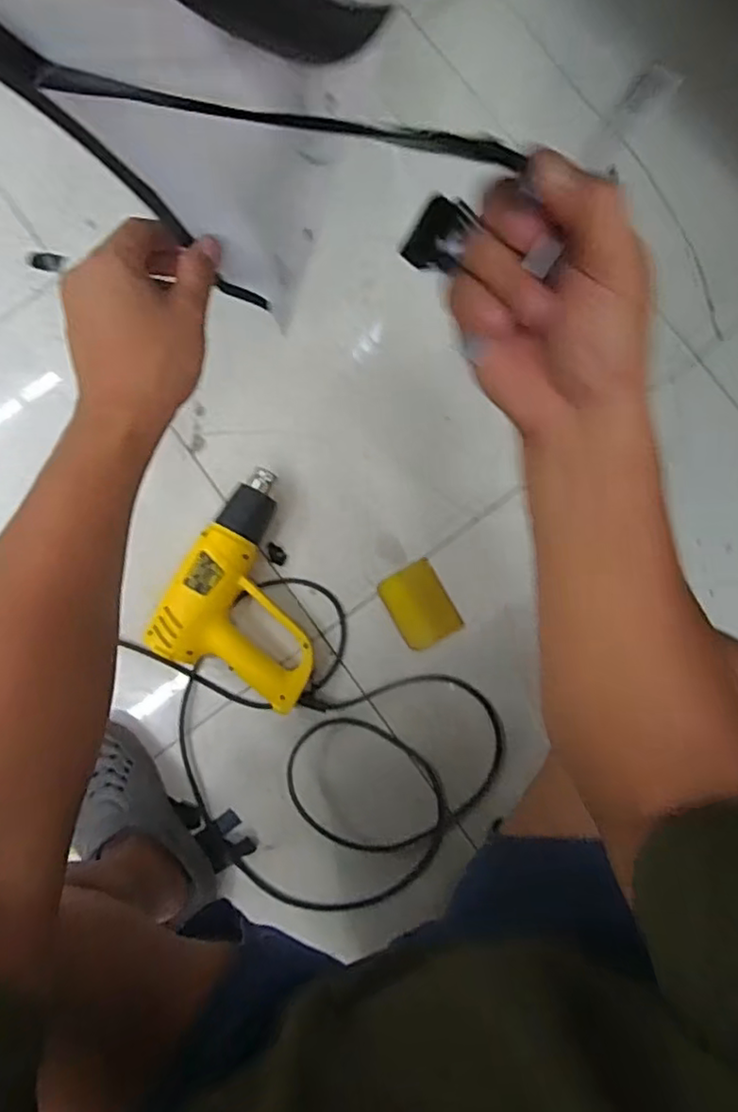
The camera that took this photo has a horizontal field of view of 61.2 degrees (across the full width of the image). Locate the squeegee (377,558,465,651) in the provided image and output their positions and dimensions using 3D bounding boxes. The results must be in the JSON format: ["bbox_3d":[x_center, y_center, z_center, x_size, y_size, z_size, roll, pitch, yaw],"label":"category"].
[{"bbox_3d":[0.064,0.062,0.788,0.074,0.009,0.099,-29,83,-1],"label":"squeegee"}]

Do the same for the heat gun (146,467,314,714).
[{"bbox_3d":[-0.124,0.042,0.767,0.195,0.075,0.248,30,86,6],"label":"heat gun"}]

